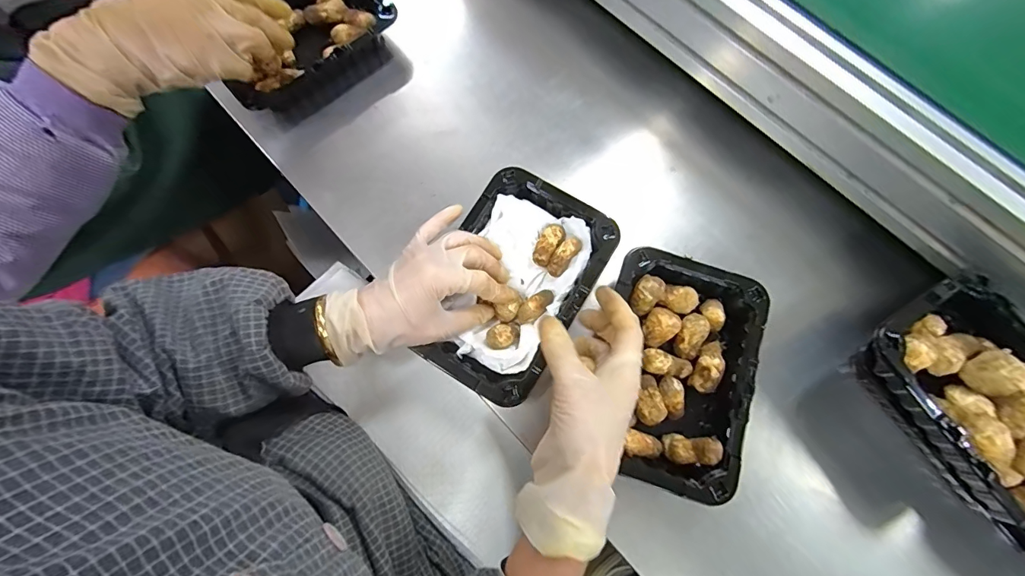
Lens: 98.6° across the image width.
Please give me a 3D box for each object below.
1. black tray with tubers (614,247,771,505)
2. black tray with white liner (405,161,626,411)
[{"bbox_3d":[0.138,0.068,0.374,0.117,0.049,0.184,16,76,5],"label":"black tray with tubers"},{"bbox_3d":[-0.001,-0.004,0.387,0.122,0.030,0.185,30,79,8],"label":"black tray with white liner"}]

